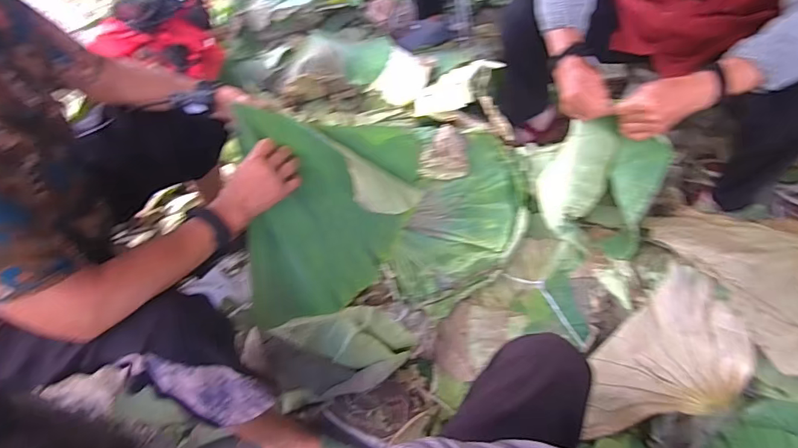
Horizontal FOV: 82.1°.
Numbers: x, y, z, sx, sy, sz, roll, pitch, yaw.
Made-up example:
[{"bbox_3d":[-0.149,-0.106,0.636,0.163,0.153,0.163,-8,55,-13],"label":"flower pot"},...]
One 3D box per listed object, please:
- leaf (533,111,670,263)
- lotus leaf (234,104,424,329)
[{"bbox_3d":[0.385,-0.067,0.909,0.203,0.251,0.124,18,54,18],"label":"leaf"},{"bbox_3d":[-0.102,-0.024,0.753,0.276,0.217,0.264,-8,50,-2],"label":"lotus leaf"}]

